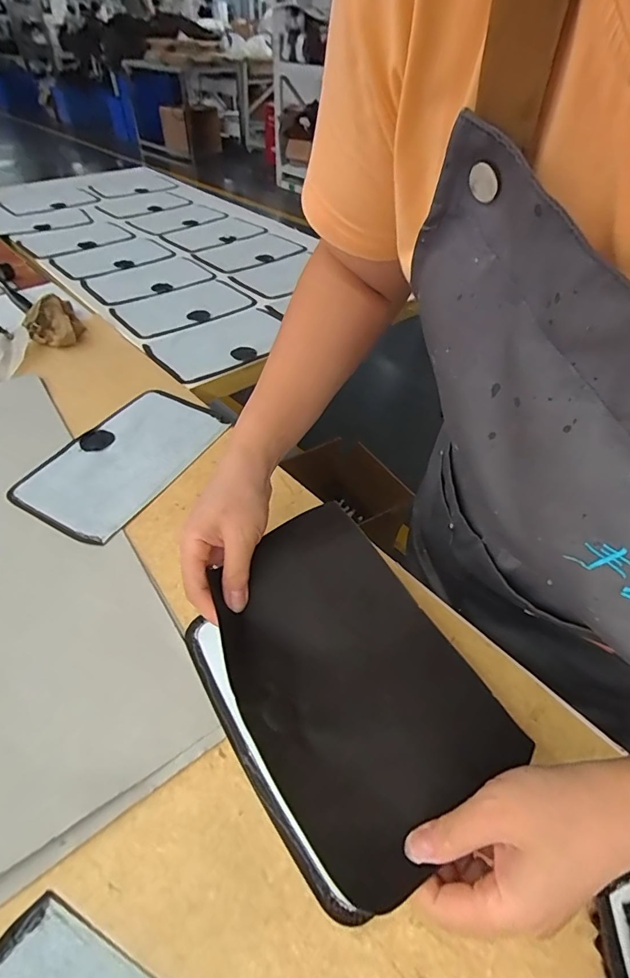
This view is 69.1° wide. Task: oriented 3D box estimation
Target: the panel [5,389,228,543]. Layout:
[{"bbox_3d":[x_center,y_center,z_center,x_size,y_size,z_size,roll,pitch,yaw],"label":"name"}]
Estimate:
[{"bbox_3d":[-0.215,-0.039,0.527,0.139,0.013,0.222,22,49,19],"label":"panel"}]

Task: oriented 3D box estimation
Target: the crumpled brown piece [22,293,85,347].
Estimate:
[{"bbox_3d":[-0.399,-0.252,0.699,0.078,0.050,0.084,-23,50,-22],"label":"crumpled brown piece"}]

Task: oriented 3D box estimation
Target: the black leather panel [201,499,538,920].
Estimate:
[{"bbox_3d":[0.016,0.115,0.301,0.135,0.015,0.209,-31,62,-17],"label":"black leather panel"}]

